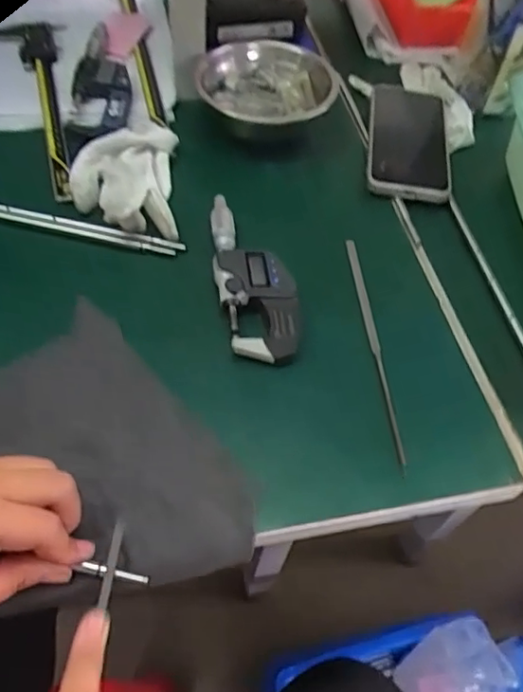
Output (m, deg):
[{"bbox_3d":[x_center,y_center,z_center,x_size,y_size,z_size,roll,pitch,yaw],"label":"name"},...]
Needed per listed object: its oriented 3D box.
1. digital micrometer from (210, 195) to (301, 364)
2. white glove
[{"bbox_3d":[-0.006,-0.053,0.441,0.056,0.030,0.142,-9,55,-12],"label":"digital micrometer"},{"bbox_3d":[-0.106,-0.128,0.470,0.083,0.033,0.104,-10,55,-13],"label":"white glove"}]

